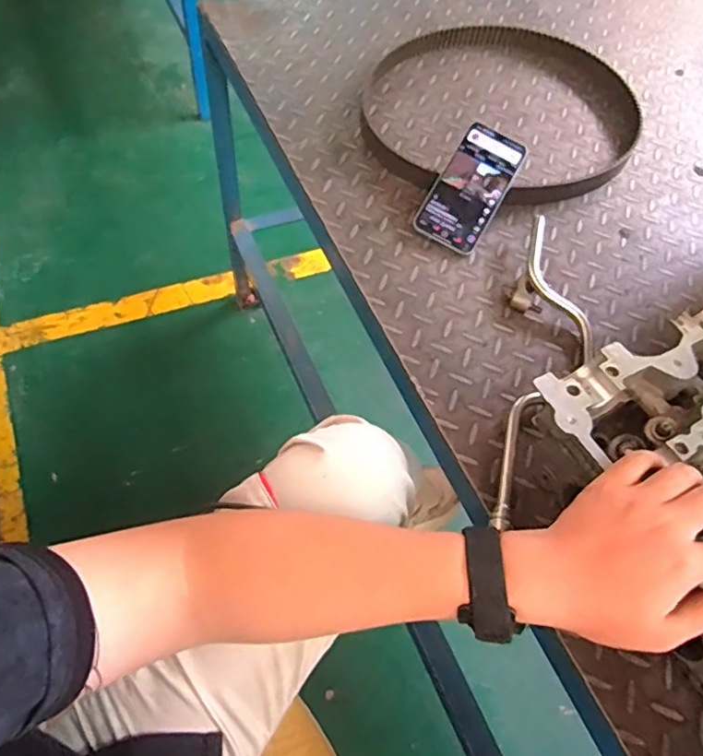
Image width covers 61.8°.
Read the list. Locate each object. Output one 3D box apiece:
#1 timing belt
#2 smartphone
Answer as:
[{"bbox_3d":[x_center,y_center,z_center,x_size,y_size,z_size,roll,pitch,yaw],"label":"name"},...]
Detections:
[{"bbox_3d":[0.218,-0.379,0.825,0.421,0.032,0.364,-5,59,-7],"label":"timing belt"},{"bbox_3d":[0.143,-0.230,0.701,0.077,0.010,0.162,29,82,5],"label":"smartphone"}]

